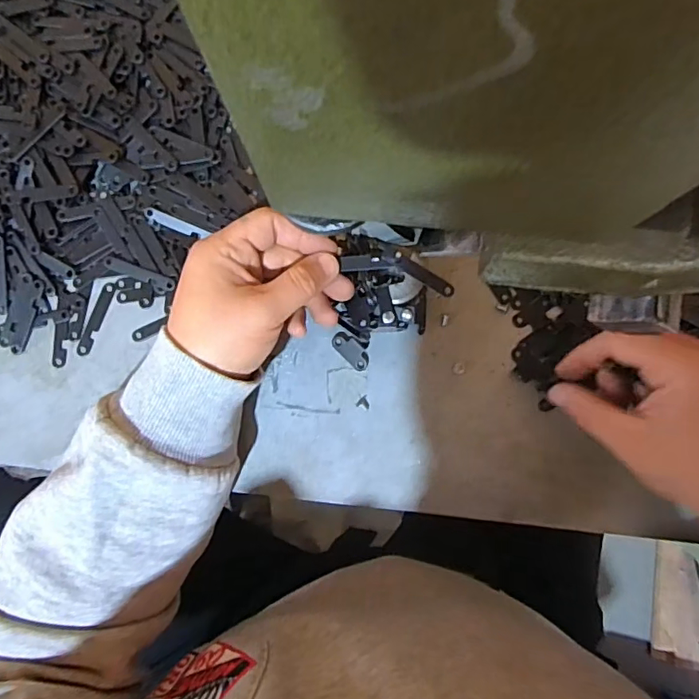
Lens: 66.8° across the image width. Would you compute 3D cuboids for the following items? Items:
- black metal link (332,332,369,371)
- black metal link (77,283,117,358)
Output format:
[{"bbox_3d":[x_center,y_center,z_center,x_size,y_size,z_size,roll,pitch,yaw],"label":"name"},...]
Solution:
[{"bbox_3d":[0.001,0.001,0.352,0.012,0.004,0.029,-44,87,-1],"label":"black metal link"},{"bbox_3d":[-0.171,-0.021,0.358,0.008,0.004,0.052,22,88,2],"label":"black metal link"}]

